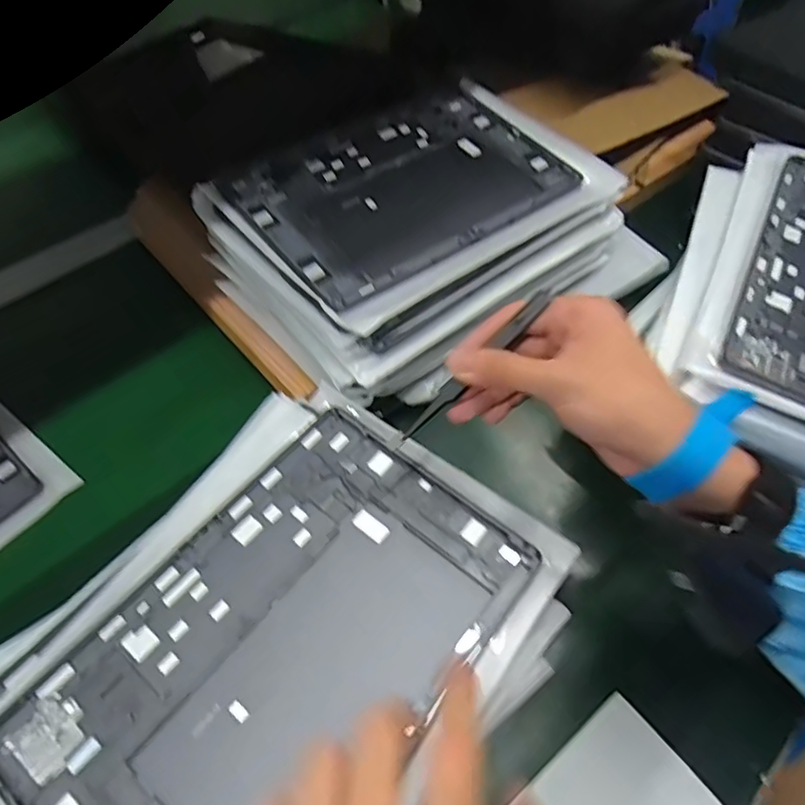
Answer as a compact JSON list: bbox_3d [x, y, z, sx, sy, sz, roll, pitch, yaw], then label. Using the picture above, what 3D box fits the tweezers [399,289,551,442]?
[{"bbox_3d":[0.042,-0.021,0.321,0.112,0.006,0.011,-45,61,-1],"label":"tweezers"}]

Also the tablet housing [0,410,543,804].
[{"bbox_3d":[-0.064,0.125,0.312,0.160,0.016,0.251,33,60,23],"label":"tablet housing"}]

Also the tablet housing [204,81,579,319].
[{"bbox_3d":[0.004,-0.178,0.473,0.261,0.009,0.159,-34,66,-23],"label":"tablet housing"}]

